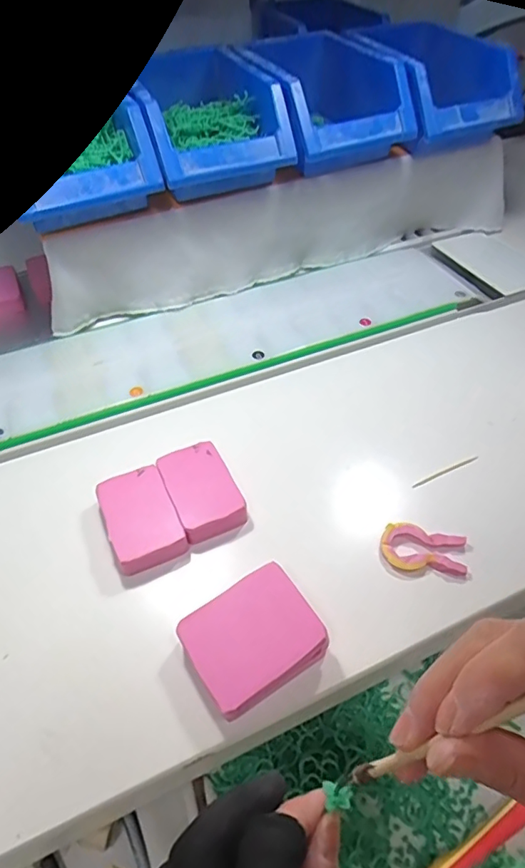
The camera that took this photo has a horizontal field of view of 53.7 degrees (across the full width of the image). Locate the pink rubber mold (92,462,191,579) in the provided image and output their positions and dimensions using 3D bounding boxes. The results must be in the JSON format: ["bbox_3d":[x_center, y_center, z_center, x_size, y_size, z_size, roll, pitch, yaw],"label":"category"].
[{"bbox_3d":[-0.084,0.057,0.357,0.047,0.017,0.072,-22,52,-17],"label":"pink rubber mold"}]

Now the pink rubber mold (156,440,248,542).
[{"bbox_3d":[-0.044,0.039,0.372,0.046,0.015,0.072,-21,52,-15],"label":"pink rubber mold"}]

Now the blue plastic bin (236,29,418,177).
[{"bbox_3d":[0.049,-0.355,0.546,0.128,0.078,0.212,-22,52,-16],"label":"blue plastic bin"}]

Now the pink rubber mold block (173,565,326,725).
[{"bbox_3d":[-0.005,0.117,0.297,0.069,0.025,0.060,-26,53,-20],"label":"pink rubber mold block"}]

